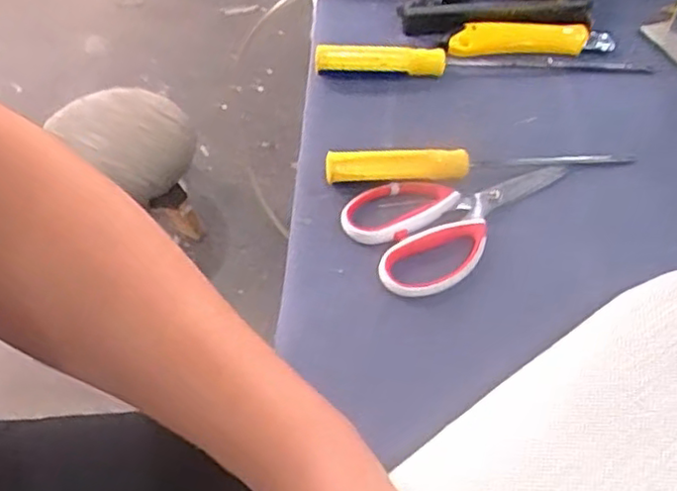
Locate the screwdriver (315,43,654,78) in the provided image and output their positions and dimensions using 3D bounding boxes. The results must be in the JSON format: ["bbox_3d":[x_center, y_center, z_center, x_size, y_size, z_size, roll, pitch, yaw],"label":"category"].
[{"bbox_3d":[0.127,-0.167,0.593,0.293,0.021,0.025,-1,55,-3],"label":"screwdriver"}]

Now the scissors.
[{"bbox_3d":[0.096,-0.029,0.509,0.178,0.010,0.098,-25,60,-18],"label":"scissors"}]

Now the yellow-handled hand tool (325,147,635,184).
[{"bbox_3d":[0.111,-0.068,0.527,0.240,0.023,0.021,-5,56,-6],"label":"yellow-handled hand tool"}]

